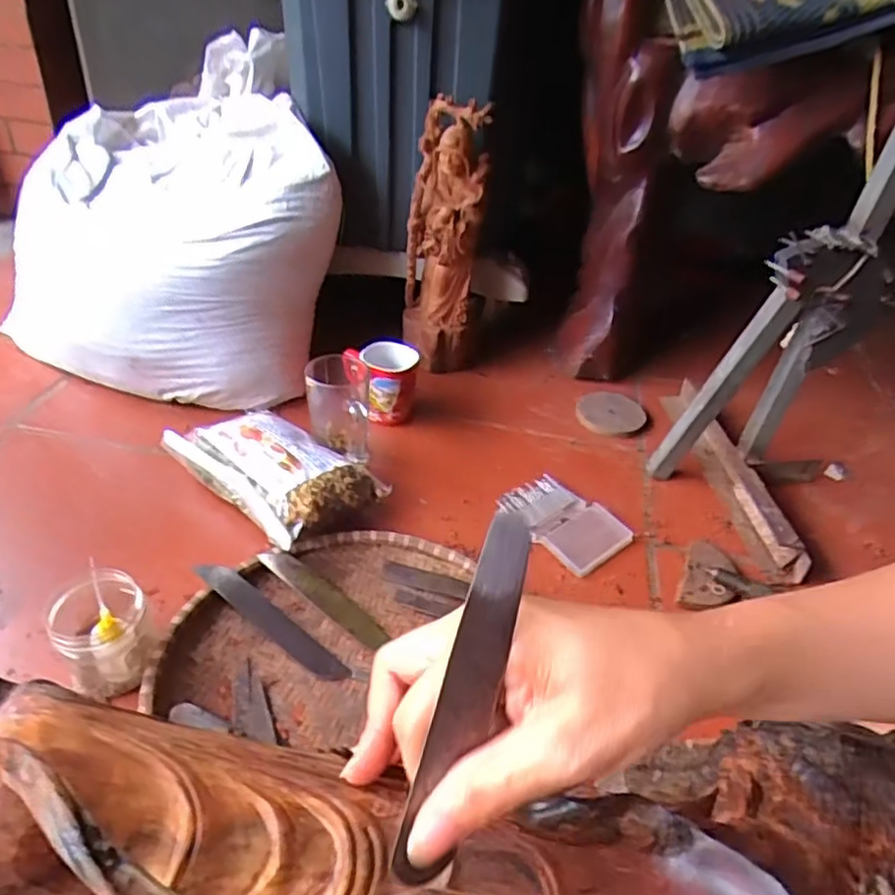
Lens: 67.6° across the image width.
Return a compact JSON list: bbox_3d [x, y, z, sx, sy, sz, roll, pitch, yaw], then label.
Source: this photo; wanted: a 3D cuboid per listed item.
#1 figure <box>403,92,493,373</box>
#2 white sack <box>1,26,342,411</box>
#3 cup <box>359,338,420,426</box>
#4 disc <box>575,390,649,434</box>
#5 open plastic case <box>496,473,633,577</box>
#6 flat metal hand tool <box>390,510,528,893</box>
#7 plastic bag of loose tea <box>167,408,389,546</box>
[{"bbox_3d":[-0.006,-0.291,0.976,0.106,0.362,0.100,3,36,-3],"label":"figure"},{"bbox_3d":[-0.383,-0.327,0.984,0.444,0.366,0.411,11,36,10],"label":"white sack"},{"bbox_3d":[-0.077,-0.088,0.914,0.077,0.093,0.071,-5,37,-13],"label":"cup"},{"bbox_3d":[0.238,-0.052,0.975,0.095,0.015,0.105,8,36,4],"label":"disc"},{"bbox_3d":[0.136,0.083,0.774,0.101,0.012,0.135,-25,45,-35],"label":"open plastic case"},{"bbox_3d":[0.006,0.090,0.228,0.021,0.125,0.004,15,4,-16],"label":"flat metal hand tool"},{"bbox_3d":[-0.197,0.022,0.766,0.227,0.068,0.140,31,43,32],"label":"plastic bag of loose tea"}]

